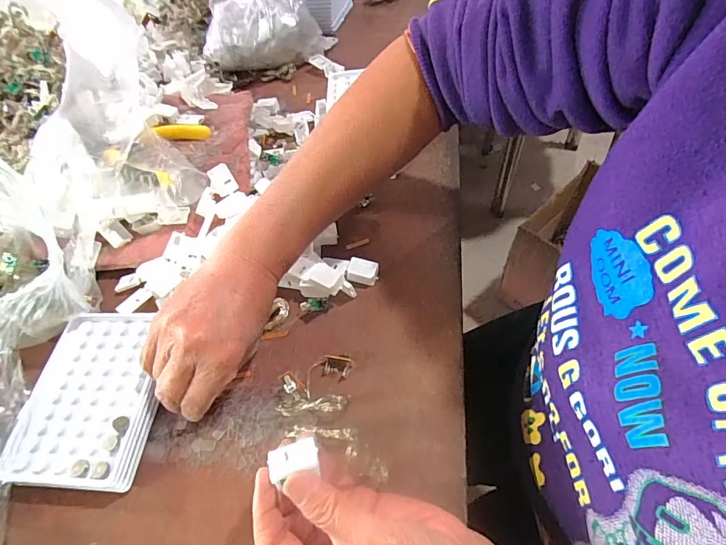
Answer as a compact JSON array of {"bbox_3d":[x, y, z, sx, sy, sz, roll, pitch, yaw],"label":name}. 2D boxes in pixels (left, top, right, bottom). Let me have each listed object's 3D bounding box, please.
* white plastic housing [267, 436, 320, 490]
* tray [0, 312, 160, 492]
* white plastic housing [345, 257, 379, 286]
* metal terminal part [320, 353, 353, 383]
[{"bbox_3d":[-0.038,0.106,0.241,0.027,0.009,0.020,-20,32,-11],"label":"white plastic housing"},{"bbox_3d":[-0.209,0.090,0.329,0.100,0.020,0.130,2,57,3],"label":"tray"},{"bbox_3d":[0.000,-0.001,0.379,0.027,0.012,0.019,3,57,11],"label":"white plastic housing"},{"bbox_3d":[-0.021,0.072,0.332,0.022,0.012,0.017,11,59,16],"label":"metal terminal part"}]

